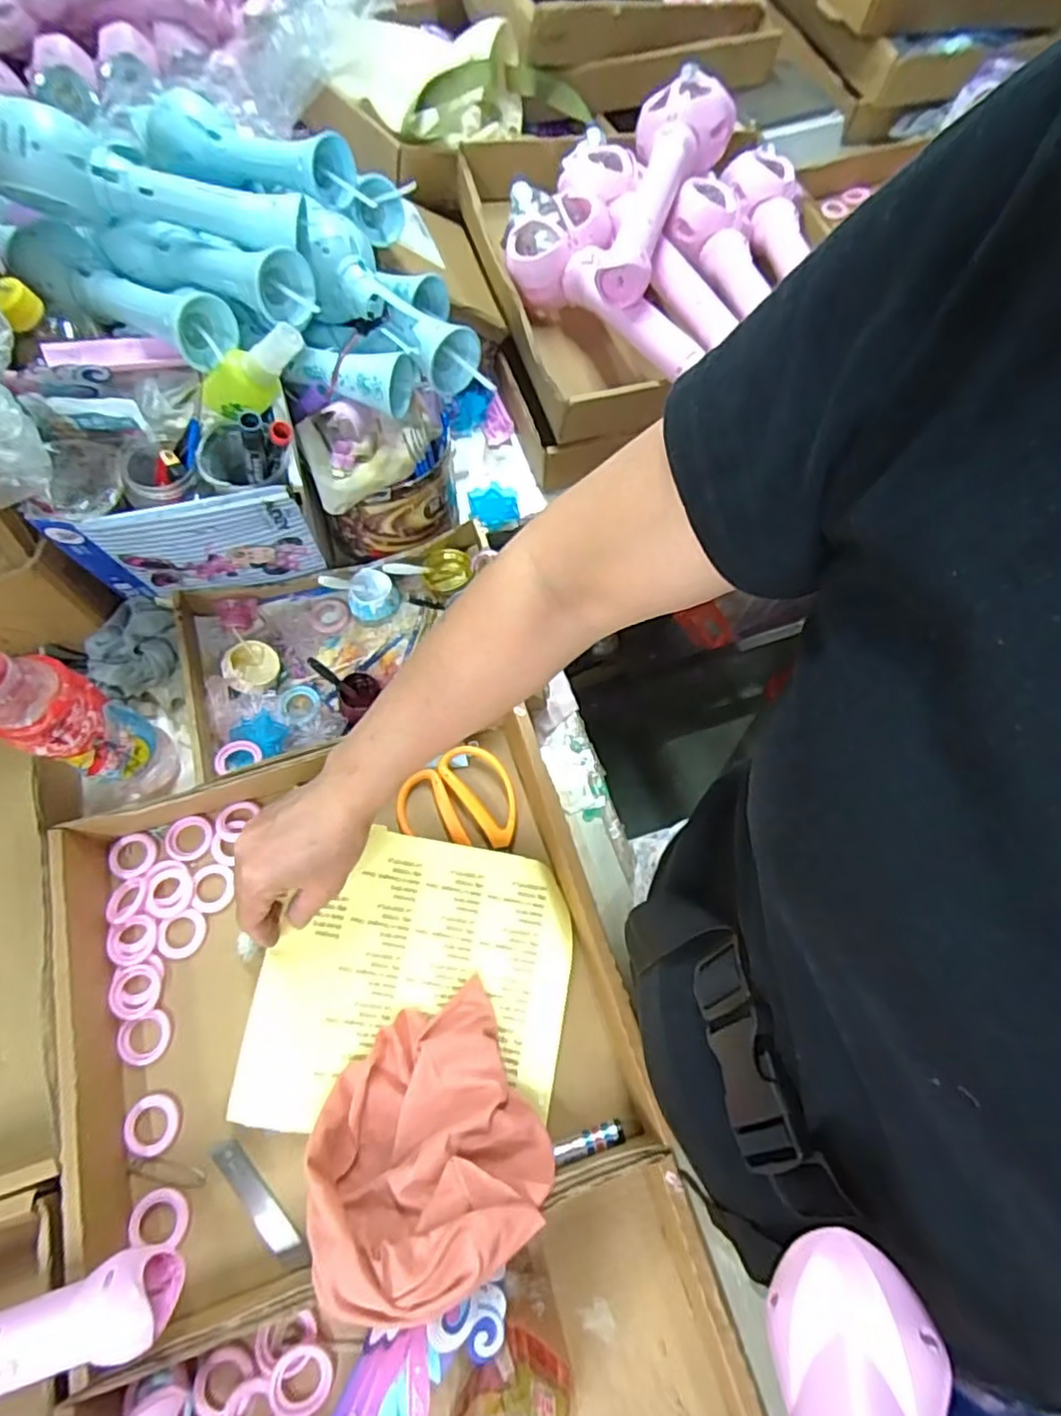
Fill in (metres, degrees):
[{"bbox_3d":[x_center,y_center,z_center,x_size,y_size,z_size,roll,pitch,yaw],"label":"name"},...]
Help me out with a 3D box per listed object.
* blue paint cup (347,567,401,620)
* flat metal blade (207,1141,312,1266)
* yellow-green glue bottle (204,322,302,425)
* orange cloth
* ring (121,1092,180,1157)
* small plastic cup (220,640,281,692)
[{"bbox_3d":[-0.151,-0.108,0.631,0.046,0.034,0.040,-19,69,-11],"label":"blue paint cup"},{"bbox_3d":[-0.186,0.340,0.448,0.018,0.007,0.096,-41,73,-15],"label":"flat metal blade"},{"bbox_3d":[-0.198,-0.246,0.473,0.095,0.040,0.028,-25,65,26],"label":"yellow-green glue bottle"},{"bbox_3d":[-0.073,0.290,0.432,0.151,0.058,0.150,-25,70,-14],"label":"orange cloth"},{"bbox_3d":[-0.267,0.294,0.462,0.036,0.004,0.037,1,66,-3],"label":"ring"},{"bbox_3d":[-0.249,-0.038,0.584,0.047,0.026,0.043,1,66,-3],"label":"small plastic cup"}]

